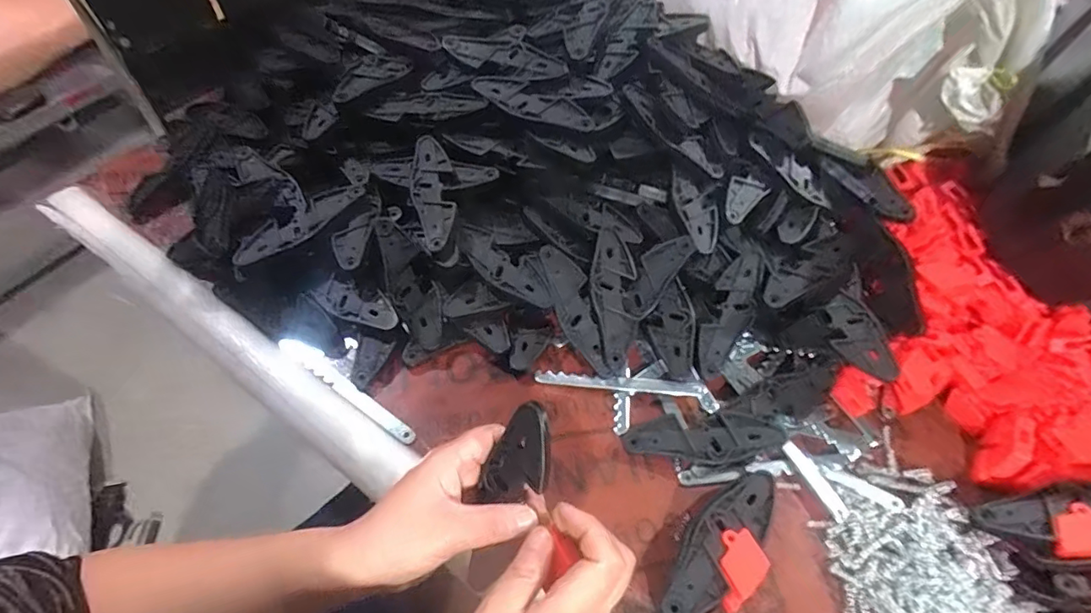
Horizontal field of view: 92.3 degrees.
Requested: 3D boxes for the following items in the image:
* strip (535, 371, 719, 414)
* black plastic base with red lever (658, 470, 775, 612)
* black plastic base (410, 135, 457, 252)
[{"bbox_3d":[0.070,0.070,0.458,0.156,0.016,0.019,9,57,2],"label":"strip"},{"bbox_3d":[0.127,0.179,0.378,0.057,0.040,0.129,29,60,14],"label":"black plastic base with red lever"},{"bbox_3d":[-0.102,-0.104,0.469,0.037,0.027,0.115,-6,58,-8],"label":"black plastic base"}]

